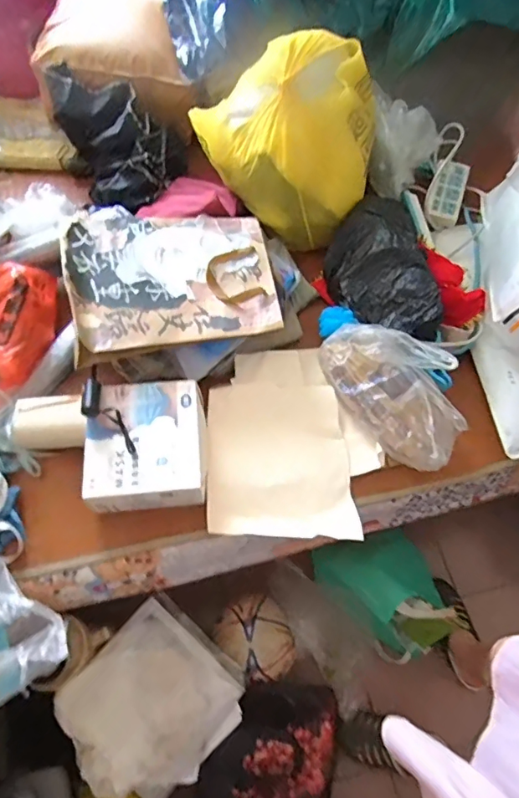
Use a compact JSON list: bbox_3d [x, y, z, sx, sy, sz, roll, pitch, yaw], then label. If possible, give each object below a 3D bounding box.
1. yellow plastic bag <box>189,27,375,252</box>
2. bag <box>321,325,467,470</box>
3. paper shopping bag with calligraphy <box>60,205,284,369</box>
[{"bbox_3d":[0.088,-0.578,1.104,0.316,0.274,0.346,-39,70,-17],"label":"yellow plastic bag"},{"bbox_3d":[0.251,-0.021,0.948,0.315,0.090,0.180,38,70,17],"label":"bag"},{"bbox_3d":[-0.172,-0.249,0.977,0.395,0.061,0.329,-10,64,-4],"label":"paper shopping bag with calligraphy"}]

